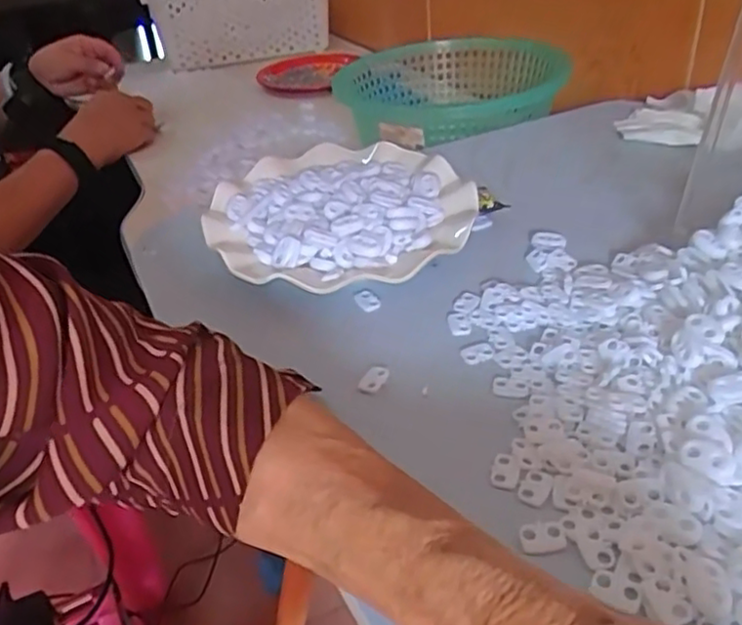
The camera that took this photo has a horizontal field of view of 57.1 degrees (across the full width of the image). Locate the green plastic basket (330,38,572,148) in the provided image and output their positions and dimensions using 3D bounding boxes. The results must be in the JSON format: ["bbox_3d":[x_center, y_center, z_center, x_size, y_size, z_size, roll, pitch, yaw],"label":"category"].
[{"bbox_3d":[0.081,-0.249,0.759,0.244,0.070,0.313,3,36,13],"label":"green plastic basket"}]

